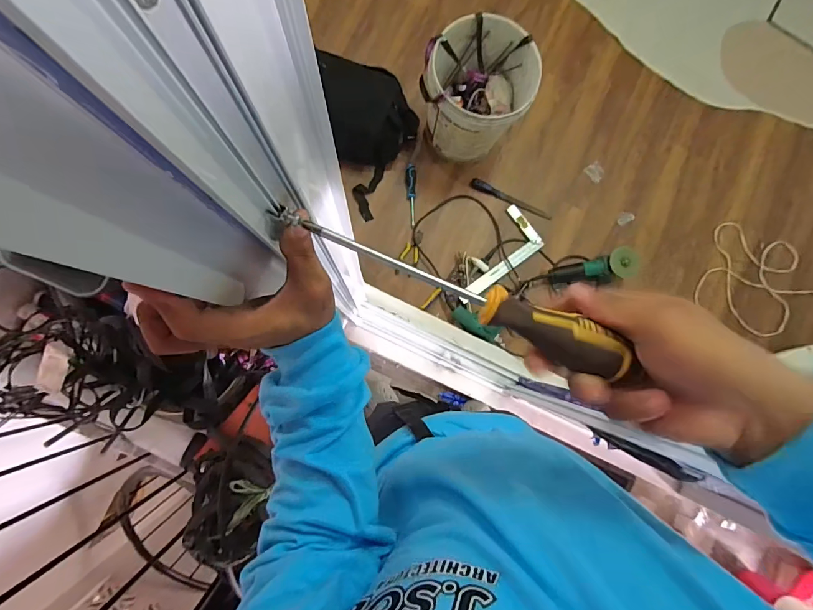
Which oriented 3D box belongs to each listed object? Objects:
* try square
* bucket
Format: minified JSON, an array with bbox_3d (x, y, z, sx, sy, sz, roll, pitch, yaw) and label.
[{"bbox_3d":[0.286,-0.172,1.312,0.343,0.022,0.168,-38,88,-9],"label":"try square"},{"bbox_3d":[0.202,-0.632,1.190,0.298,0.281,0.300,0,85,-4],"label":"bucket"}]

